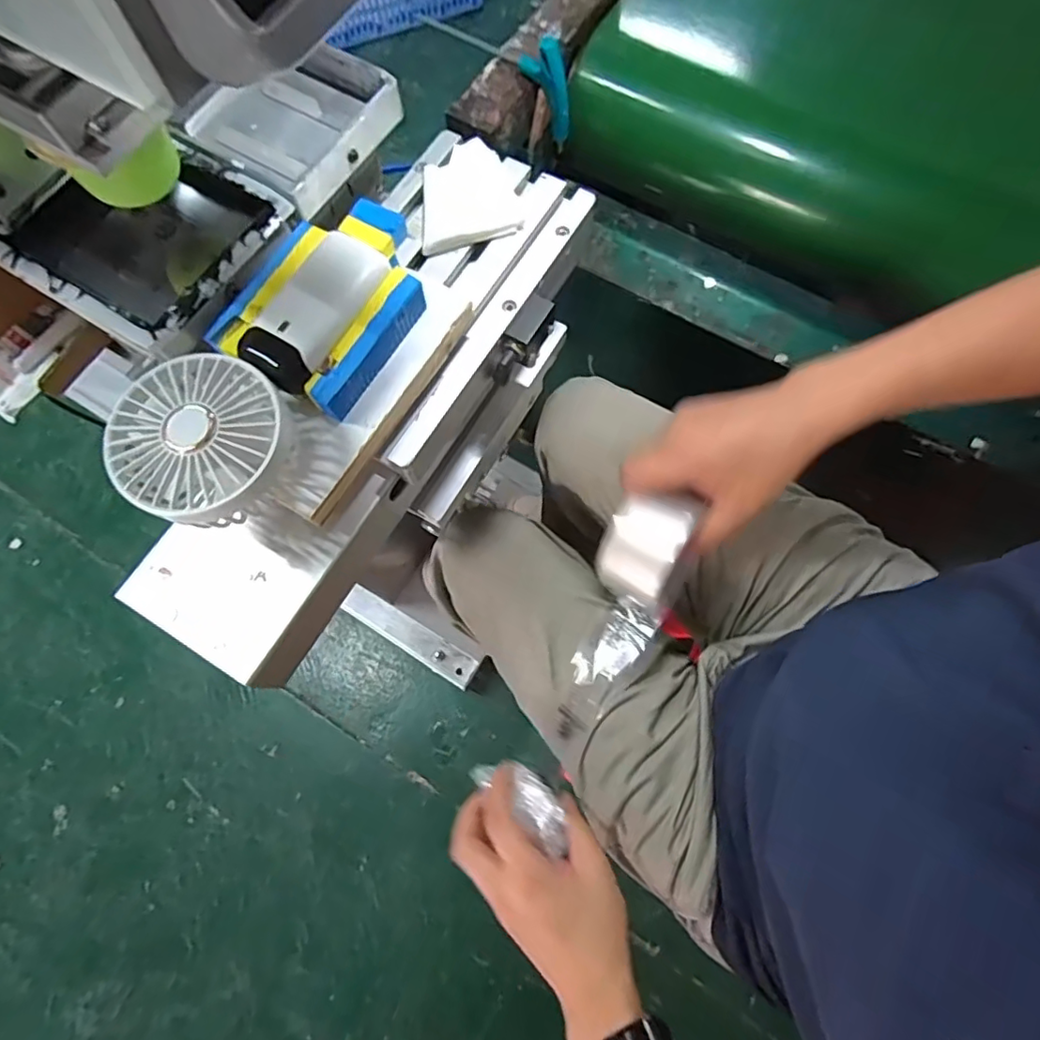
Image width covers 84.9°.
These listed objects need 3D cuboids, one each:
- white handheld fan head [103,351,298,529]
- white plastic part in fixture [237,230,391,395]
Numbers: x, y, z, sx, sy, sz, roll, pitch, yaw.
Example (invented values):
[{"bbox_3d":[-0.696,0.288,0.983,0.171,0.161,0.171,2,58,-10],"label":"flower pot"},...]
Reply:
[{"bbox_3d":[-0.162,-0.039,0.302,0.085,0.040,0.088,0,74,1],"label":"white handheld fan head"},{"bbox_3d":[-0.115,-0.119,0.320,0.044,0.018,0.092,27,77,9],"label":"white plastic part in fixture"}]

